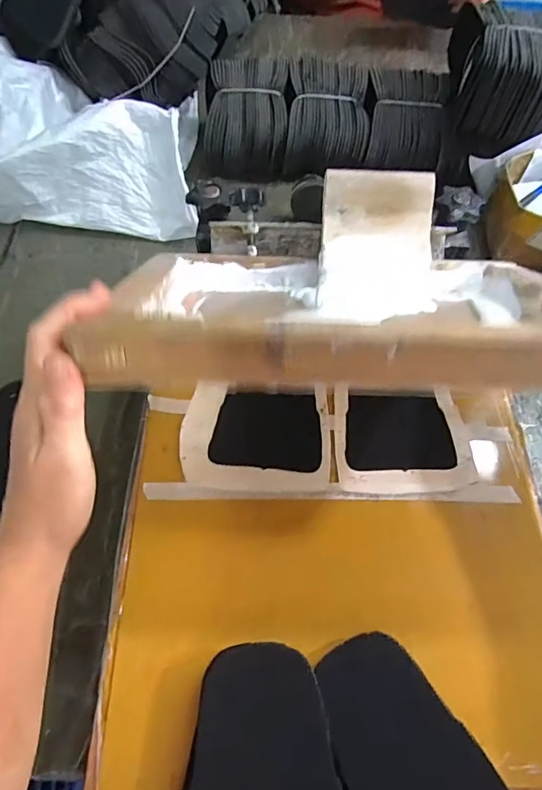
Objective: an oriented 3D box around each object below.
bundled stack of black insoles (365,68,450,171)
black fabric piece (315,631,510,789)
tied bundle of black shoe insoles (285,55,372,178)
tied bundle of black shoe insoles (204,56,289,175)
[{"bbox_3d":[0.192,-0.387,0.690,0.107,0.075,0.148,7,60,3],"label":"bundled stack of black insoles"},{"bbox_3d":[0.096,0.245,0.324,0.103,0.016,0.152,-9,60,-6],"label":"black fabric piece"},{"bbox_3d":[0.082,-0.402,0.700,0.115,0.088,0.155,5,60,2],"label":"tied bundle of black shoe insoles"},{"bbox_3d":[-0.036,-0.400,0.701,0.120,0.088,0.146,4,60,1],"label":"tied bundle of black shoe insoles"}]

